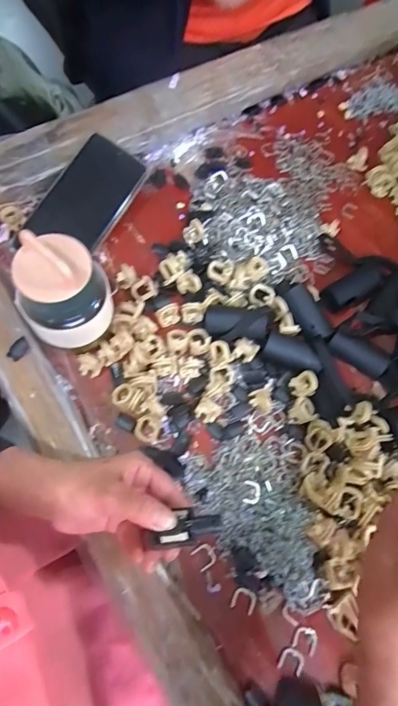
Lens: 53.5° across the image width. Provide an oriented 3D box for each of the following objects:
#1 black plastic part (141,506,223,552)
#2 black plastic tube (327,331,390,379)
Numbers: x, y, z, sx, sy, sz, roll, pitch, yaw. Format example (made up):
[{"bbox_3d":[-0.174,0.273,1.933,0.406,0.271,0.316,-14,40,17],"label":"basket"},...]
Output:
[{"bbox_3d":[-0.011,0.129,0.289,0.056,0.013,0.022,-15,74,-7],"label":"black plastic part"},{"bbox_3d":[0.165,0.002,0.415,0.061,0.021,0.023,33,72,7],"label":"black plastic tube"}]

